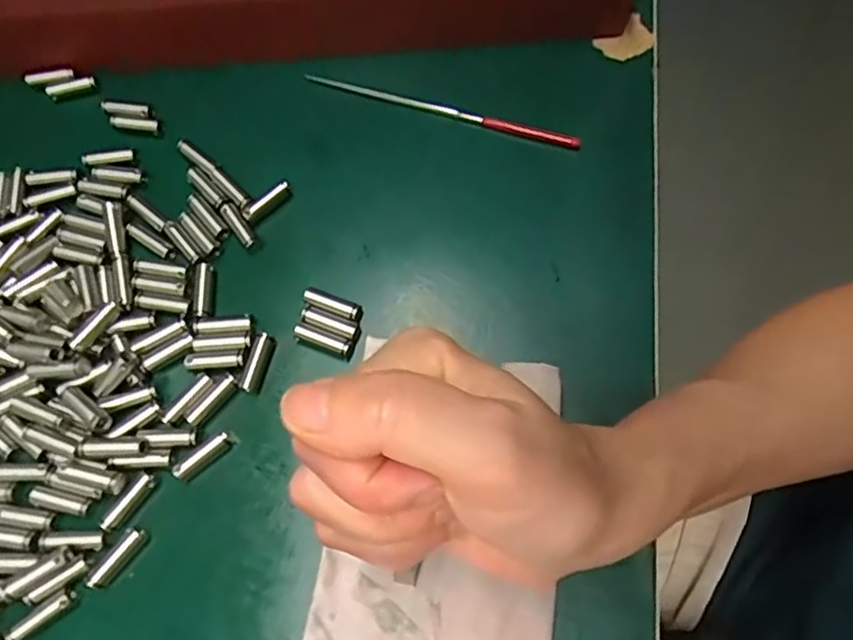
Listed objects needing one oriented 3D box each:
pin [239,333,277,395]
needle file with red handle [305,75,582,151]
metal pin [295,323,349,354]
[{"bbox_3d":[-0.070,0.017,0.263,0.009,0.005,0.024,17,71,8],"label":"pin"},{"bbox_3d":[0.006,-0.100,0.305,0.135,0.013,0.004,17,71,9],"label":"needle file with red handle"},{"bbox_3d":[-0.044,0.008,0.266,0.025,0.004,0.006,23,72,10],"label":"metal pin"}]

